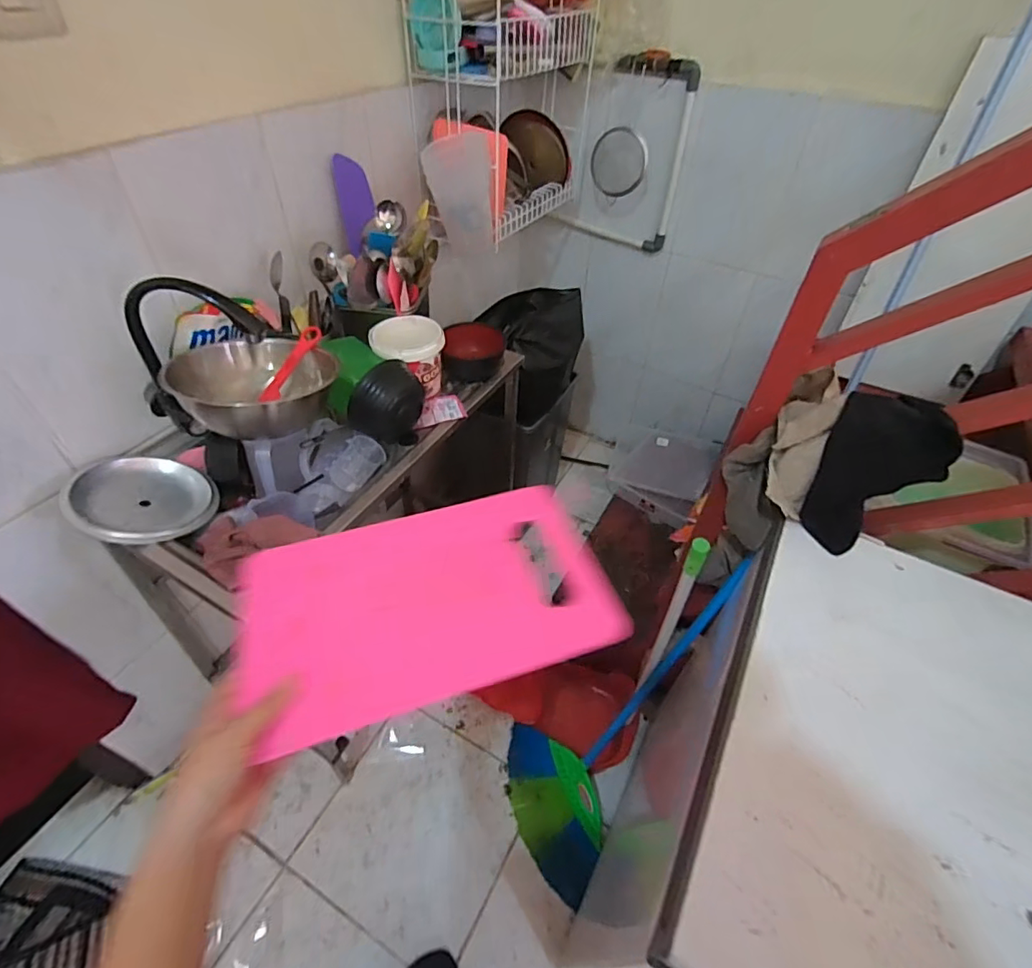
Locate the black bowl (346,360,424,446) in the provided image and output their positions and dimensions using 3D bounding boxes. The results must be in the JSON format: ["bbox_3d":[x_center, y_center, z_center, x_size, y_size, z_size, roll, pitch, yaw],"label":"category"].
[{"bbox_3d":[-0.227,-0.141,0.912,0.128,0.134,0.106,-9,46,-11],"label":"black bowl"}]

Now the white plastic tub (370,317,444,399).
[{"bbox_3d":[-0.203,-0.237,0.988,0.129,0.132,0.126,1,45,-1],"label":"white plastic tub"}]

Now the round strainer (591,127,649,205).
[{"bbox_3d":[0.286,-0.877,1.422,0.144,0.167,0.045,24,56,20],"label":"round strainer"}]

